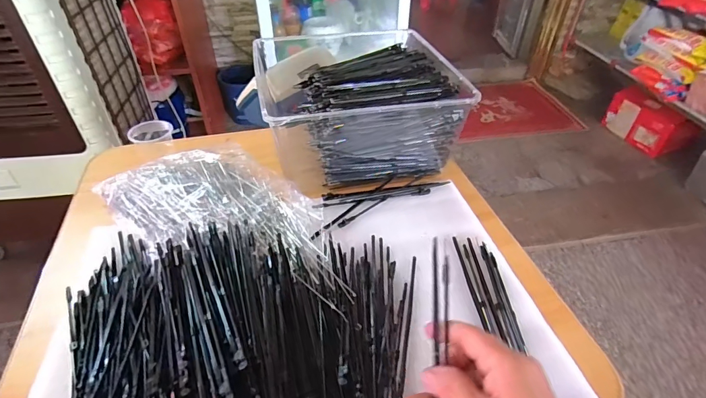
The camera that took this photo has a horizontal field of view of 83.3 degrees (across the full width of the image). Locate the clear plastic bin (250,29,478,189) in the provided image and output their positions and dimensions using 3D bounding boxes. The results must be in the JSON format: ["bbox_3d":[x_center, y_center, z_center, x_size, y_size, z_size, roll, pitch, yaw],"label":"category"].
[{"bbox_3d":[0.007,-0.148,0.652,0.285,0.131,0.257,-8,42,-10],"label":"clear plastic bin"}]

